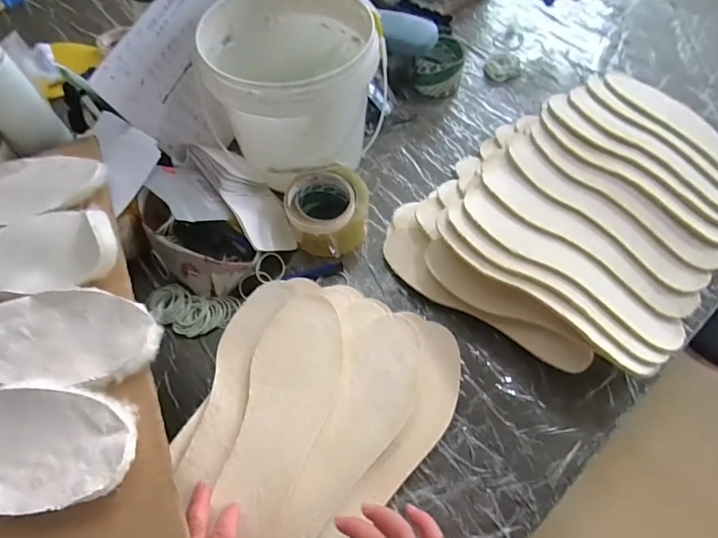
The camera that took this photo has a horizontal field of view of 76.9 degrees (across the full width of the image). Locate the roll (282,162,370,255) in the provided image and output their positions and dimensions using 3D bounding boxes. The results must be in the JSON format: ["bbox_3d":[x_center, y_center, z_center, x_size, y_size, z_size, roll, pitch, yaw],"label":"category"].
[{"bbox_3d":[-0.040,-0.073,0.590,0.097,0.077,0.103,0,60,0],"label":"roll"}]

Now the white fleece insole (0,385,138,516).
[{"bbox_3d":[-0.319,0.148,0.375,0.270,0.014,0.091,-2,63,5],"label":"white fleece insole"}]

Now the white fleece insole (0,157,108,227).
[{"bbox_3d":[-0.419,-0.083,0.503,0.271,0.017,0.084,-10,64,-2],"label":"white fleece insole"}]

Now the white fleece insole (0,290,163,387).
[{"bbox_3d":[-0.321,0.066,0.416,0.269,0.028,0.084,-1,60,-1],"label":"white fleece insole"}]

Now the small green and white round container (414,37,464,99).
[{"bbox_3d":[0.133,-0.339,0.754,0.077,0.050,0.090,10,60,6],"label":"small green and white round container"}]

